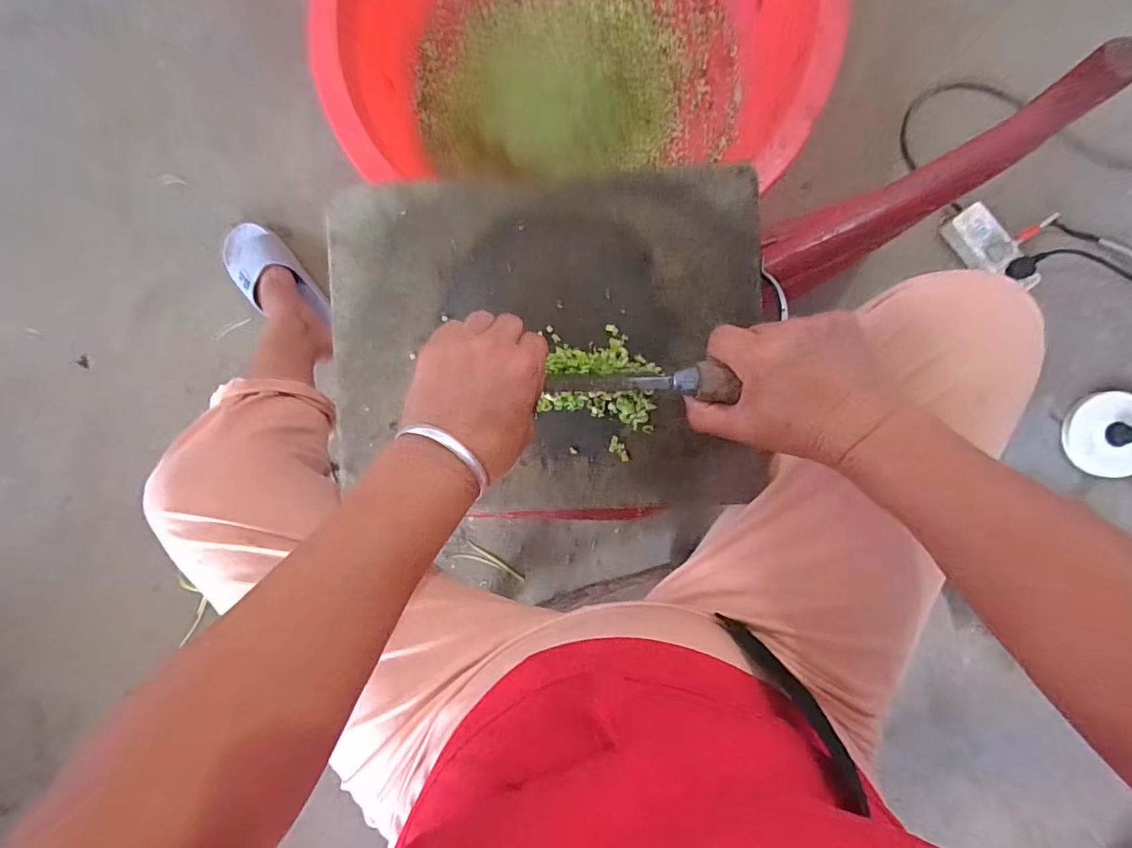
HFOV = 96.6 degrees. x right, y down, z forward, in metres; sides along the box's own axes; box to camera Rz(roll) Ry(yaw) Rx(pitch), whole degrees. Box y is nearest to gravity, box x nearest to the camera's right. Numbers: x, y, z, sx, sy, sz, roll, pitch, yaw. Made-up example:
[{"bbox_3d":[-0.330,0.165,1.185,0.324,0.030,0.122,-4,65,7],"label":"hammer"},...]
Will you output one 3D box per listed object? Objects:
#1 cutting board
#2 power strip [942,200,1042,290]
[{"bbox_3d":[-0.018,-0.065,0.424,0.353,0.024,0.270,-2,91,4],"label":"cutting board"},{"bbox_3d":[0.623,-0.251,0.734,0.052,0.032,0.146,-36,87,2],"label":"power strip"}]

